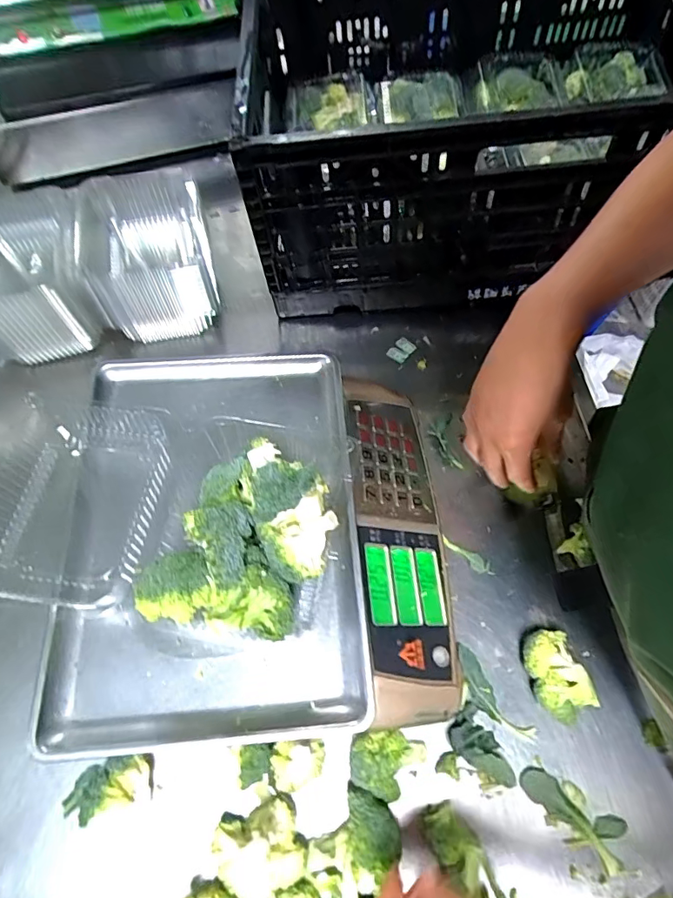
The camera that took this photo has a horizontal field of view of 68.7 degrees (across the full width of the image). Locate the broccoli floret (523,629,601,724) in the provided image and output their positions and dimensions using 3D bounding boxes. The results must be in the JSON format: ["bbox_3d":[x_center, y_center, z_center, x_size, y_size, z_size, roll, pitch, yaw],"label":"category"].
[{"bbox_3d":[0.202,0.211,0.458,0.049,0.039,0.077,-15,64,-9],"label":"broccoli floret"}]

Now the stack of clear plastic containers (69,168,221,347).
[{"bbox_3d":[-0.231,-0.226,0.609,0.148,0.115,0.163,-13,64,-8],"label":"stack of clear plastic containers"}]

